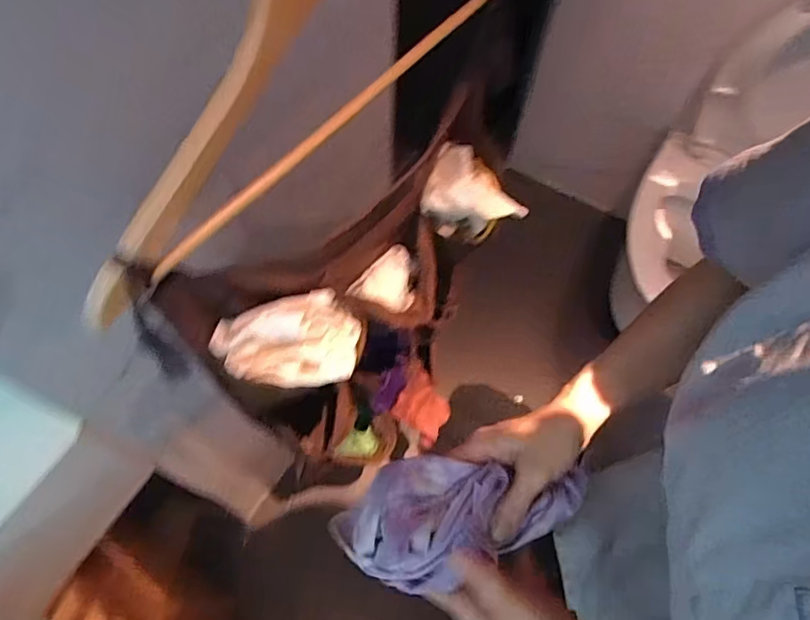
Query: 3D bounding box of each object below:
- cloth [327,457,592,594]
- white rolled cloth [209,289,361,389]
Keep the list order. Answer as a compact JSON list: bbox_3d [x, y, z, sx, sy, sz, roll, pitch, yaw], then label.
[{"bbox_3d":[0.042,0.160,0.418,0.203,0.041,0.092,-12,62,3],"label":"cloth"},{"bbox_3d":[-0.097,0.024,0.445,0.110,0.039,0.078,-1,62,-4],"label":"white rolled cloth"}]

